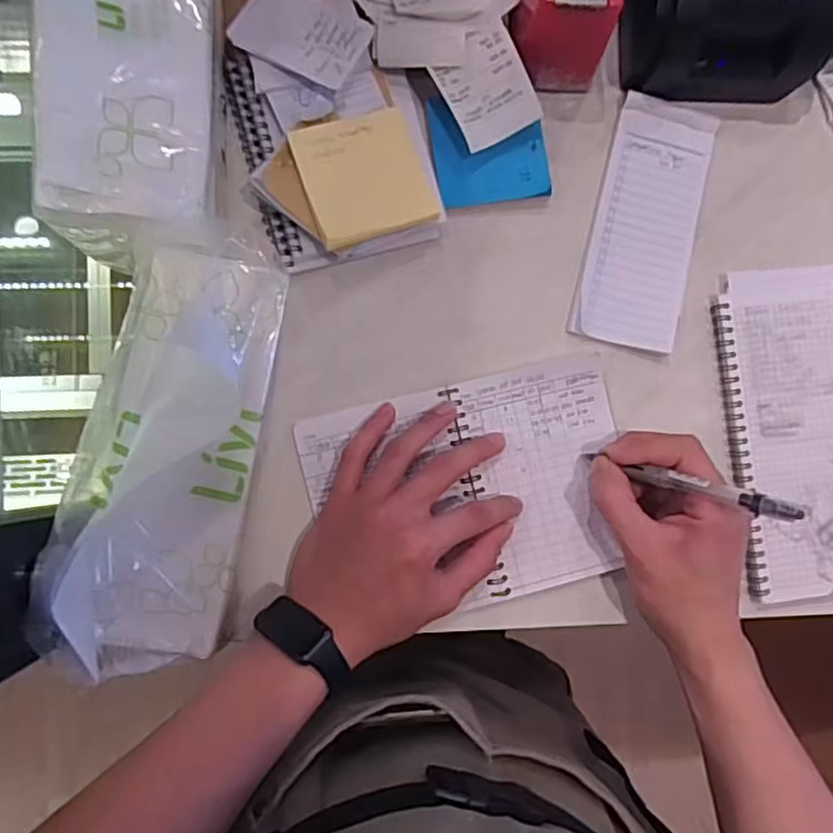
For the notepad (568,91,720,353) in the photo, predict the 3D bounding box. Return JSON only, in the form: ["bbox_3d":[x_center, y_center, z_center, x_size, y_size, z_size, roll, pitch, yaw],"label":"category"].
[{"bbox_3d":[0.158,-0.133,0.469,0.072,0.012,0.172,15,85,-3],"label":"notepad"}]

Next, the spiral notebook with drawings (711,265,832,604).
[{"bbox_3d":[0.294,0.006,0.470,0.158,0.010,0.220,-6,86,-5],"label":"spiral notebook with drawings"}]

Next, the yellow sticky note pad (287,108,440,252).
[{"bbox_3d":[-0.032,-0.152,0.425,0.078,0.013,0.077,-21,87,-16],"label":"yellow sticky note pad"}]

